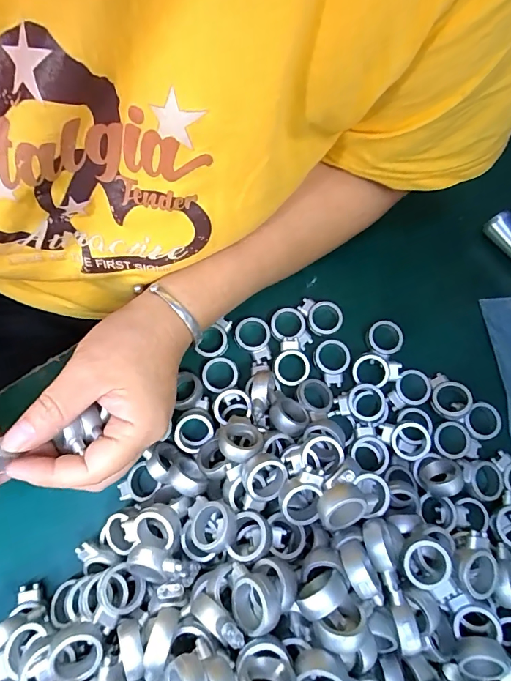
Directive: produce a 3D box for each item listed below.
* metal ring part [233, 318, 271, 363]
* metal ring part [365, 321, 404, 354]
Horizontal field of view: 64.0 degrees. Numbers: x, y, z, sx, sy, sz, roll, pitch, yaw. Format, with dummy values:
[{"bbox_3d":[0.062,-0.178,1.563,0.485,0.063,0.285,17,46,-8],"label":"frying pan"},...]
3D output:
[{"bbox_3d":[-0.001,0.000,0.301,0.025,0.008,0.034,-21,76,-8],"label":"metal ring part"},{"bbox_3d":[0.096,-0.002,0.303,0.025,0.008,0.025,0,74,-2],"label":"metal ring part"}]

